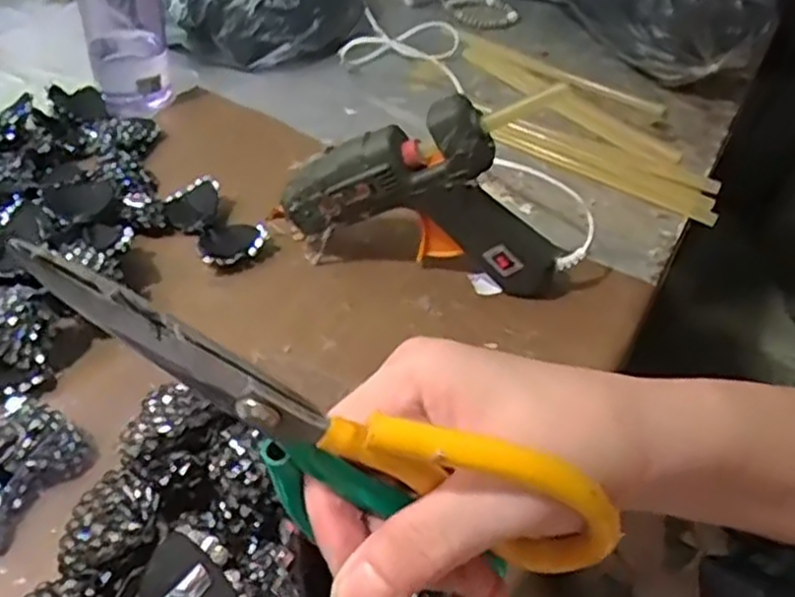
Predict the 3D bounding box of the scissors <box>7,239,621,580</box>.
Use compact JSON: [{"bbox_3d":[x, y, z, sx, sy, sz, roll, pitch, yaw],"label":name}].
[{"bbox_3d":[-0.018,0.040,0.202,0.169,0.057,0.010,28,42,-16],"label":"scissors"}]

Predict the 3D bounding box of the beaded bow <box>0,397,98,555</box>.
[{"bbox_3d":[-0.212,0.098,0.409,0.054,0.029,0.089,27,47,19],"label":"beaded bow"}]

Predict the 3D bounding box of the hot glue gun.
[{"bbox_3d":[0.021,-0.071,0.536,0.208,0.141,0.035,13,44,6],"label":"hot glue gun"}]

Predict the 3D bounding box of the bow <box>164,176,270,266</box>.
[{"bbox_3d":[-0.142,-0.061,0.589,0.051,0.022,0.093,-22,51,-27],"label":"bow"}]

